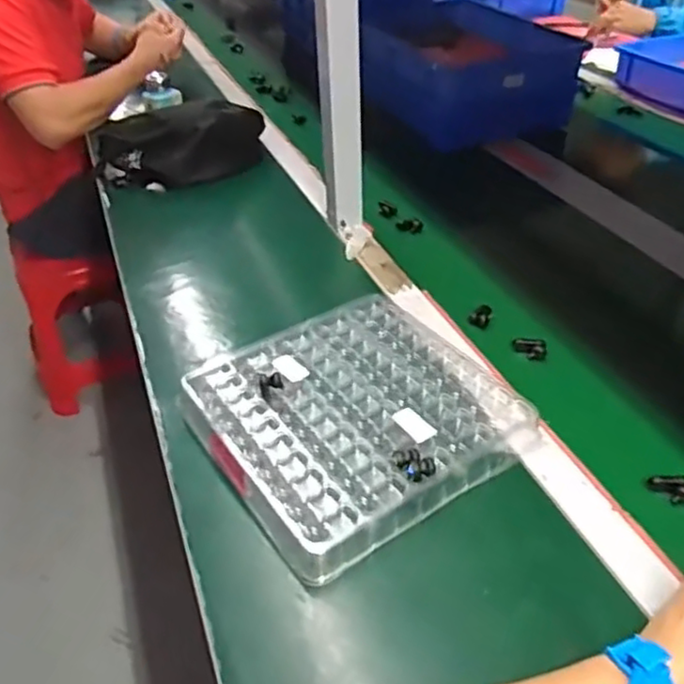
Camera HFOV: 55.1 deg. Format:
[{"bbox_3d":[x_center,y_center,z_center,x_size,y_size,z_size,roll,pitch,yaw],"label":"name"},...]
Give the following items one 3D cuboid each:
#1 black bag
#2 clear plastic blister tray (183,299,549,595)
[{"bbox_3d":[-0.262,-0.333,1.118,0.291,0.111,0.103,-17,41,-17],"label":"black bag"},{"bbox_3d":[0.006,0.067,0.642,0.263,0.040,0.277,-25,44,-26],"label":"clear plastic blister tray"}]

